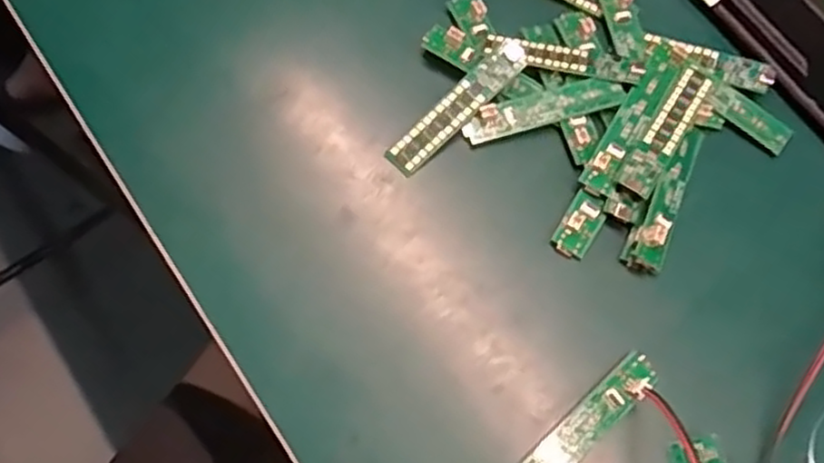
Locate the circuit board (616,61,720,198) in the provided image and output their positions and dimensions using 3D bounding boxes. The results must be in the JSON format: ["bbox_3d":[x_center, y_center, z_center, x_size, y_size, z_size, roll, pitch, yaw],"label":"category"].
[{"bbox_3d":[0.130,-0.052,0.361,0.018,0.007,0.085,33,73,10],"label":"circuit board"}]

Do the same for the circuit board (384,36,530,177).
[{"bbox_3d":[0.024,-0.064,0.365,0.090,0.006,0.018,-44,88,-4],"label":"circuit board"}]

